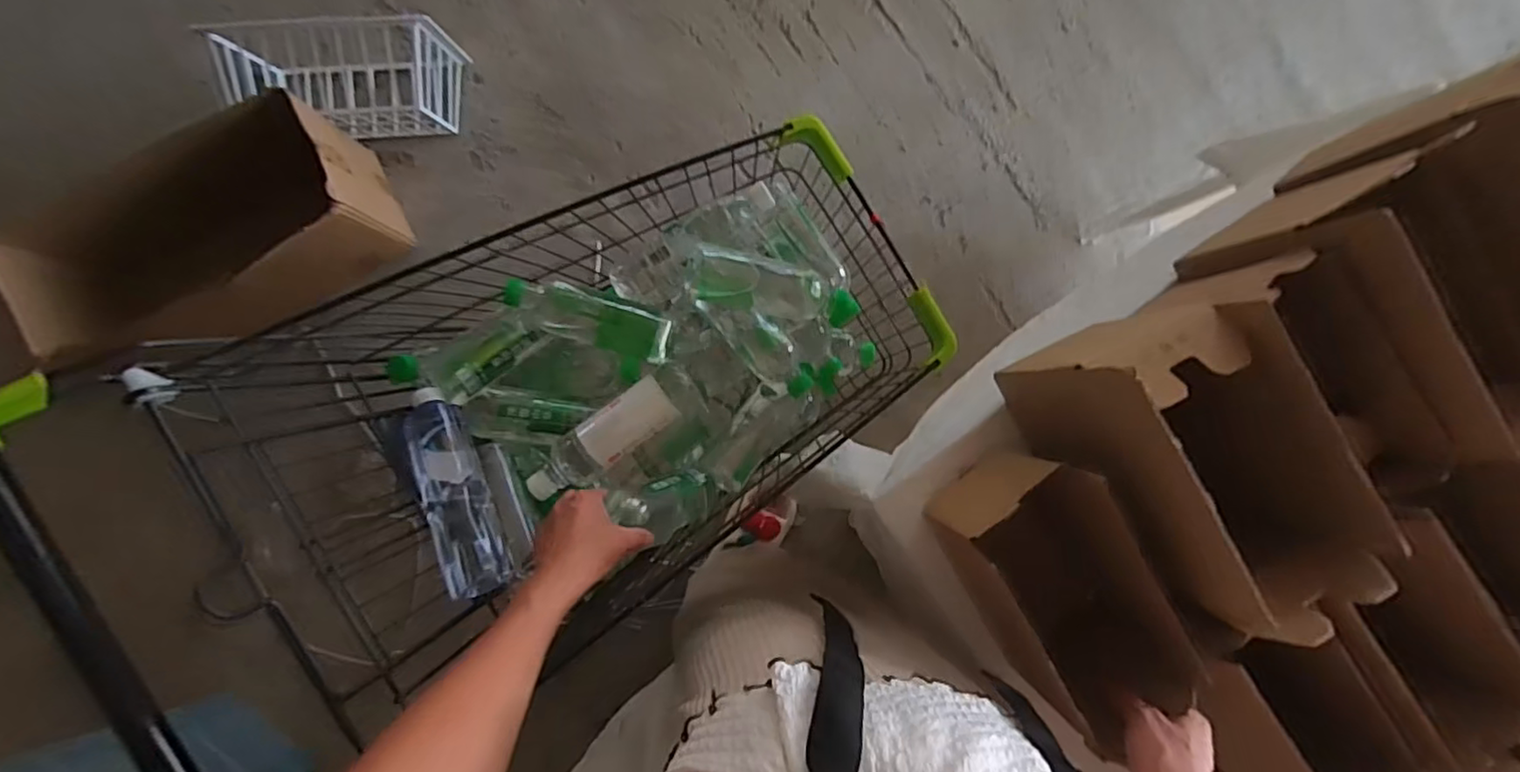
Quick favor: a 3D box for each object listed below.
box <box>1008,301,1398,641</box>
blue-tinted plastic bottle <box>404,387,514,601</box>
[{"bbox_3d":[0.372,0.068,0.578,0.137,0.209,0.259,-27,88,-4],"label":"box"},{"bbox_3d":[-0.334,0.116,0.715,0.066,0.065,0.236,-26,69,-6],"label":"blue-tinted plastic bottle"}]

